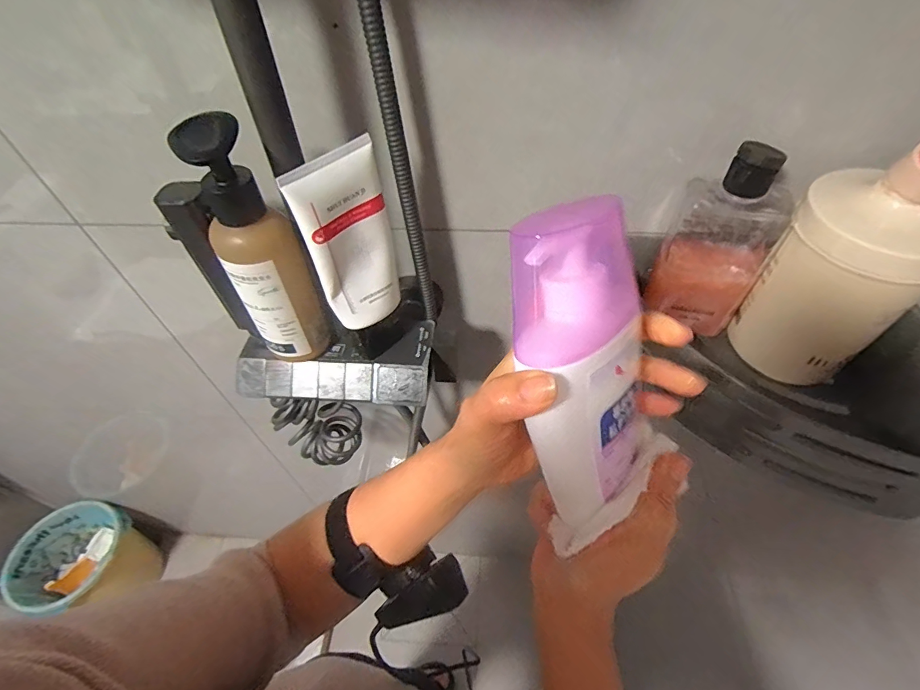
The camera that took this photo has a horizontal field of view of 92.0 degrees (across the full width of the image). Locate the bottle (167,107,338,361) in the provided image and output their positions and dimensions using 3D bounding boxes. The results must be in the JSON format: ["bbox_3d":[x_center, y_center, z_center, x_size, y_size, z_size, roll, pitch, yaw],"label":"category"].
[{"bbox_3d":[-0.153,-0.067,0.343,0.058,0.196,0.048,-27,55,-18],"label":"bottle"}]

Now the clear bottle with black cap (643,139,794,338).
[{"bbox_3d":[0.214,-0.085,0.368,0.079,0.152,0.070,26,57,21],"label":"clear bottle with black cap"}]

